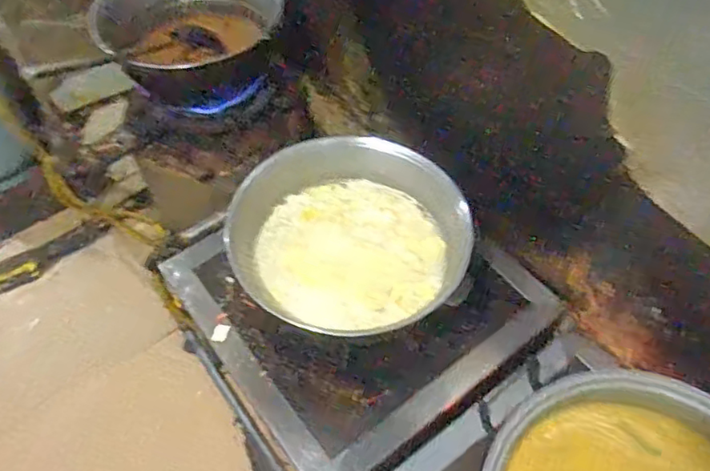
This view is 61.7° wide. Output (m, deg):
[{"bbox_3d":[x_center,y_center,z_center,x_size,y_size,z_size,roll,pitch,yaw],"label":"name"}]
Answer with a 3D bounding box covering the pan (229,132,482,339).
[{"bbox_3d":[-0.015,-0.008,1.117,0.429,0.152,0.395,-6,54,-4],"label":"pan"}]

